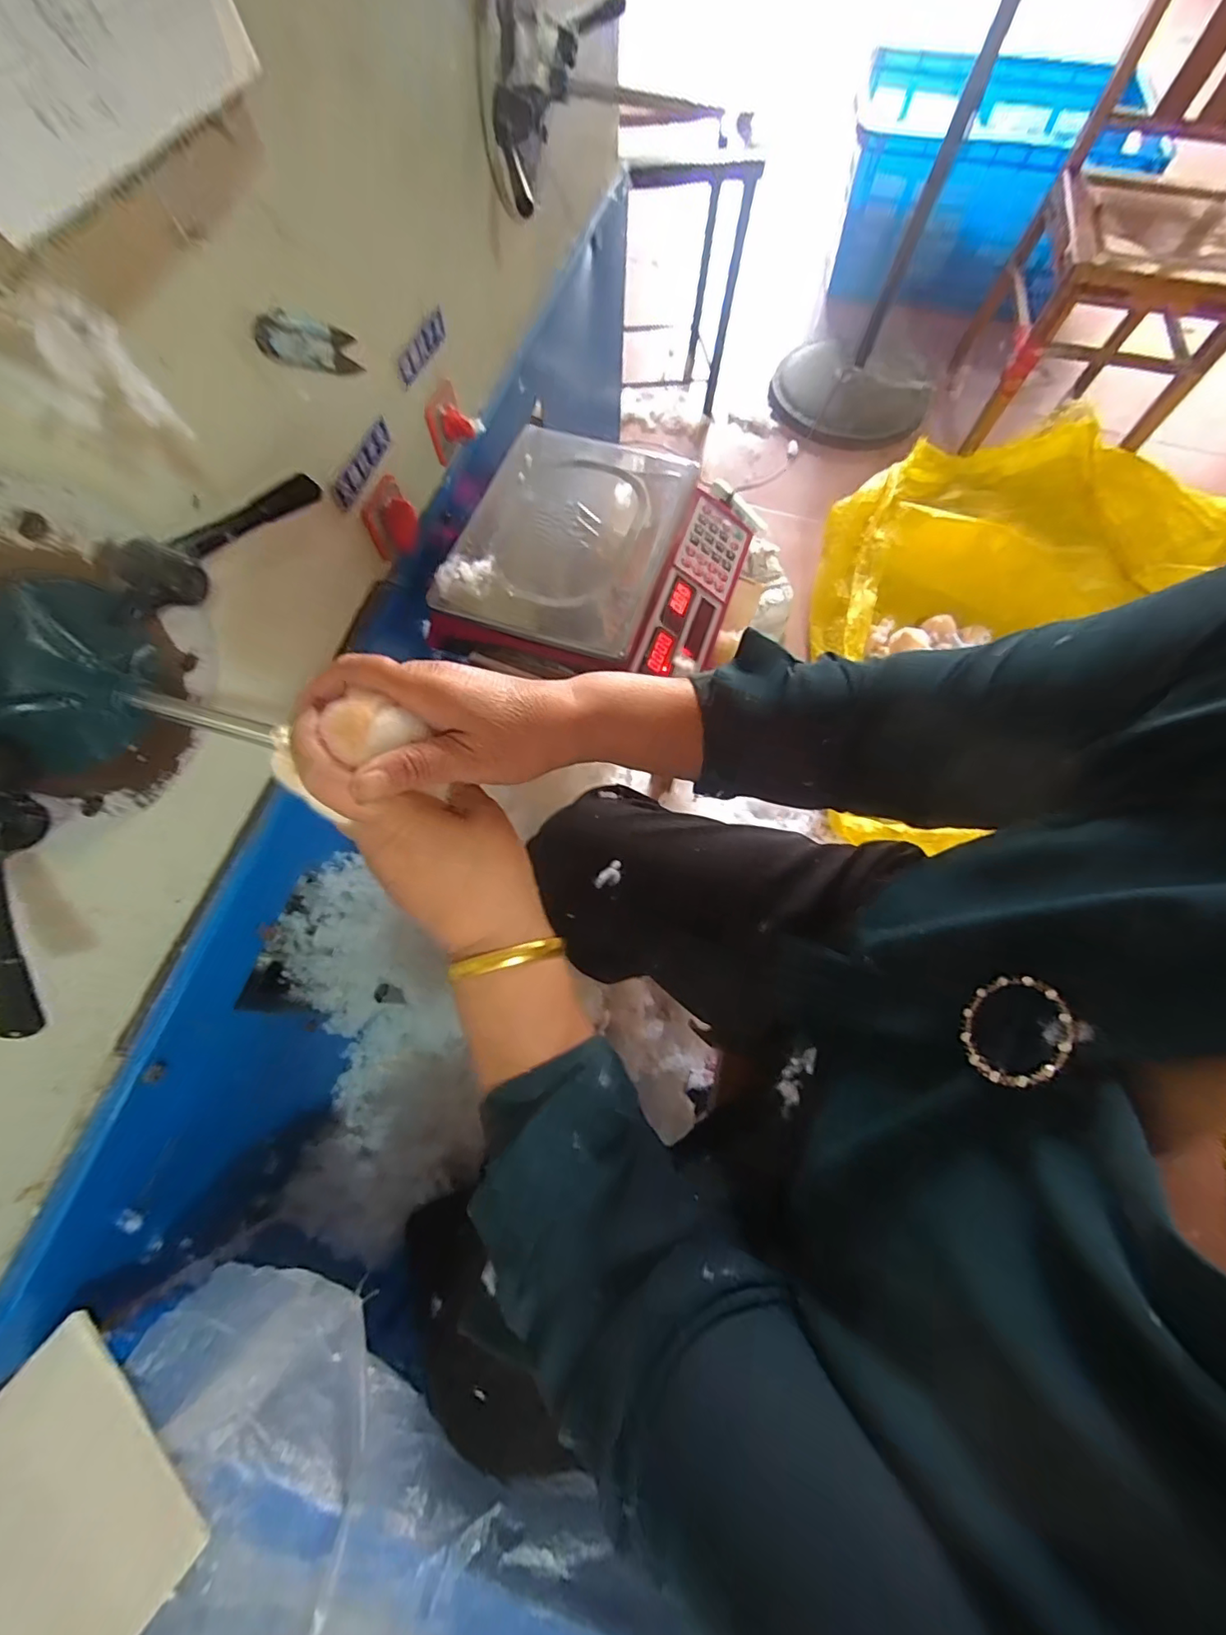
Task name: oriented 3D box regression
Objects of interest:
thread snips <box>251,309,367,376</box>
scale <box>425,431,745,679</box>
[{"bbox_3d":[-0.227,-0.359,0.413,0.009,0.030,0.114,14,36,5],"label":"thread snips"},{"bbox_3d":[-0.012,-0.302,0.641,0.302,0.087,0.306,20,70,7],"label":"scale"}]

